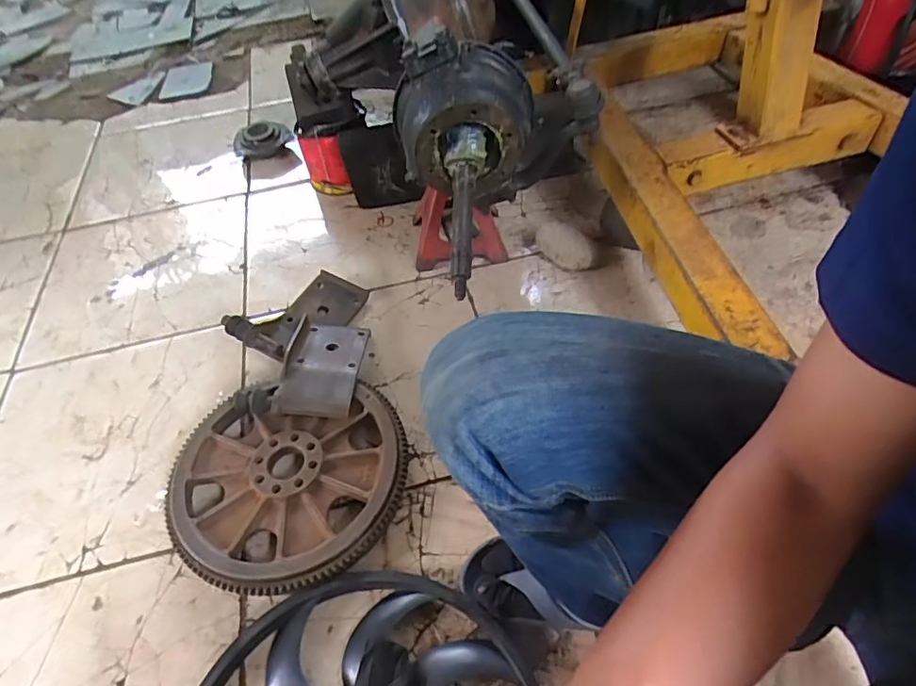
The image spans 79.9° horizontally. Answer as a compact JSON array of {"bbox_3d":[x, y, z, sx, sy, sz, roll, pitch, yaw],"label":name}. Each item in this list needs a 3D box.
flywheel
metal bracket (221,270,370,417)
[{"bbox_3d":[-0.227,0.188,0.744,0.295,0.062,0.279,-2,51,2],"label":"flywheel"},{"bbox_3d":[-0.265,-0.001,0.896,0.223,0.064,0.314,-5,51,0],"label":"metal bracket"}]

